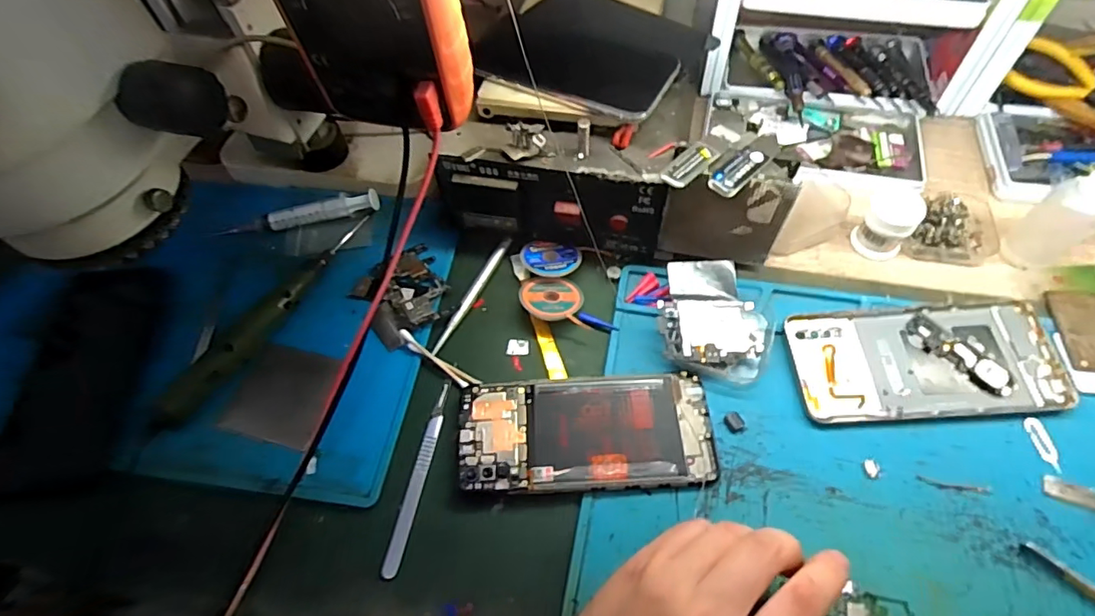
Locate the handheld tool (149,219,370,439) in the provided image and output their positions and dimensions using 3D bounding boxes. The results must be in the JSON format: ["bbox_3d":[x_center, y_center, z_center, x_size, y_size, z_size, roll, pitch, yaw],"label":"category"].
[{"bbox_3d":[-0.201,0.002,0.398,0.023,0.025,0.207,26,63,19],"label":"handheld tool"}]

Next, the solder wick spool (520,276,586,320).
[{"bbox_3d":[0.003,-0.007,0.396,0.045,0.014,0.039,10,59,10],"label":"solder wick spool"}]

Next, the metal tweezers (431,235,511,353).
[{"bbox_3d":[-0.057,-0.012,0.408,0.009,0.004,0.110,22,62,17],"label":"metal tweezers"}]

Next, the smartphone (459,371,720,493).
[{"bbox_3d":[0.024,0.078,0.342,0.155,0.010,0.071,-4,58,2],"label":"smartphone"}]

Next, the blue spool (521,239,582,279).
[{"bbox_3d":[0.002,-0.039,0.414,0.041,0.007,0.041,2,43,-2],"label":"blue spool"}]

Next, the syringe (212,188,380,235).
[{"bbox_3d":[-0.203,-0.077,0.445,0.128,0.027,0.016,-10,58,-2],"label":"syringe"}]

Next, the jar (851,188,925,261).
[{"bbox_3d":[0.254,-0.062,0.404,0.034,0.041,0.036,-2,58,3],"label":"jar"}]

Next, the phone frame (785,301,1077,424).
[{"bbox_3d":[0.246,0.034,0.353,0.164,0.008,0.074,-4,58,2],"label":"phone frame"}]

